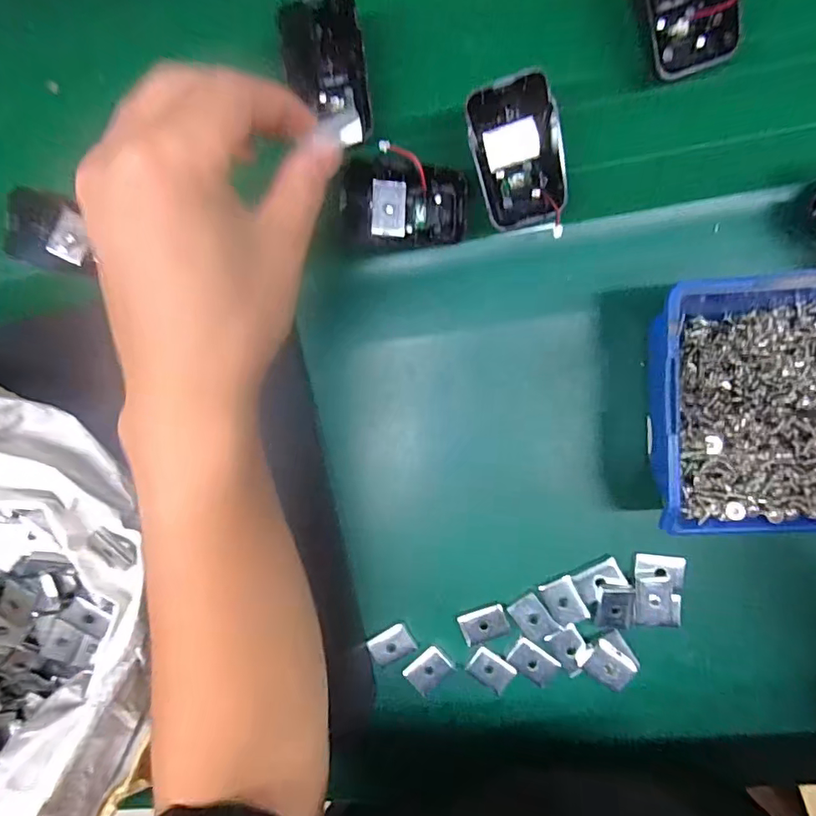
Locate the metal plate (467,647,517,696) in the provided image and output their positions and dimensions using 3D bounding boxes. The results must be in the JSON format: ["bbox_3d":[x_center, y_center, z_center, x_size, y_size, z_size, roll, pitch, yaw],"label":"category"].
[{"bbox_3d":[0.051,0.162,0.293,0.026,0.004,0.020,32,99,3],"label":"metal plate"}]

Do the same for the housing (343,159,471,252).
[{"bbox_3d":[-0.001,-0.113,0.269,0.069,0.021,0.044,1,96,8],"label":"housing"}]

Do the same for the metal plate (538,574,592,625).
[{"bbox_3d":[0.094,0.117,0.285,0.020,0.004,0.027,-27,91,9],"label":"metal plate"}]

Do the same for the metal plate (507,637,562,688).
[{"bbox_3d":[0.076,0.155,0.290,0.028,0.004,0.020,38,99,2],"label":"metal plate"}]

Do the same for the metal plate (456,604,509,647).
[{"bbox_3d":[0.048,0.135,0.295,0.029,0.006,0.022,-20,93,9],"label":"metal plate"}]

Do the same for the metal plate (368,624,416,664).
[{"bbox_3d":[-0.010,0.150,0.300,0.026,0.004,0.019,-31,88,-1],"label":"metal plate"}]

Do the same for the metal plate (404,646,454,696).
[{"bbox_3d":[0.013,0.164,0.299,0.026,0.005,0.020,-44,89,9],"label":"metal plate"}]

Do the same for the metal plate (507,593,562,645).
[{"bbox_3d":[0.076,0.129,0.288,0.021,0.004,0.028,-39,90,9],"label":"metal plate"}]

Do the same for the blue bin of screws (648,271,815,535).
[{"bbox_3d":[0.174,-0.003,0.240,0.120,0.062,0.126,-3,95,8],"label":"blue bin of screws"}]

